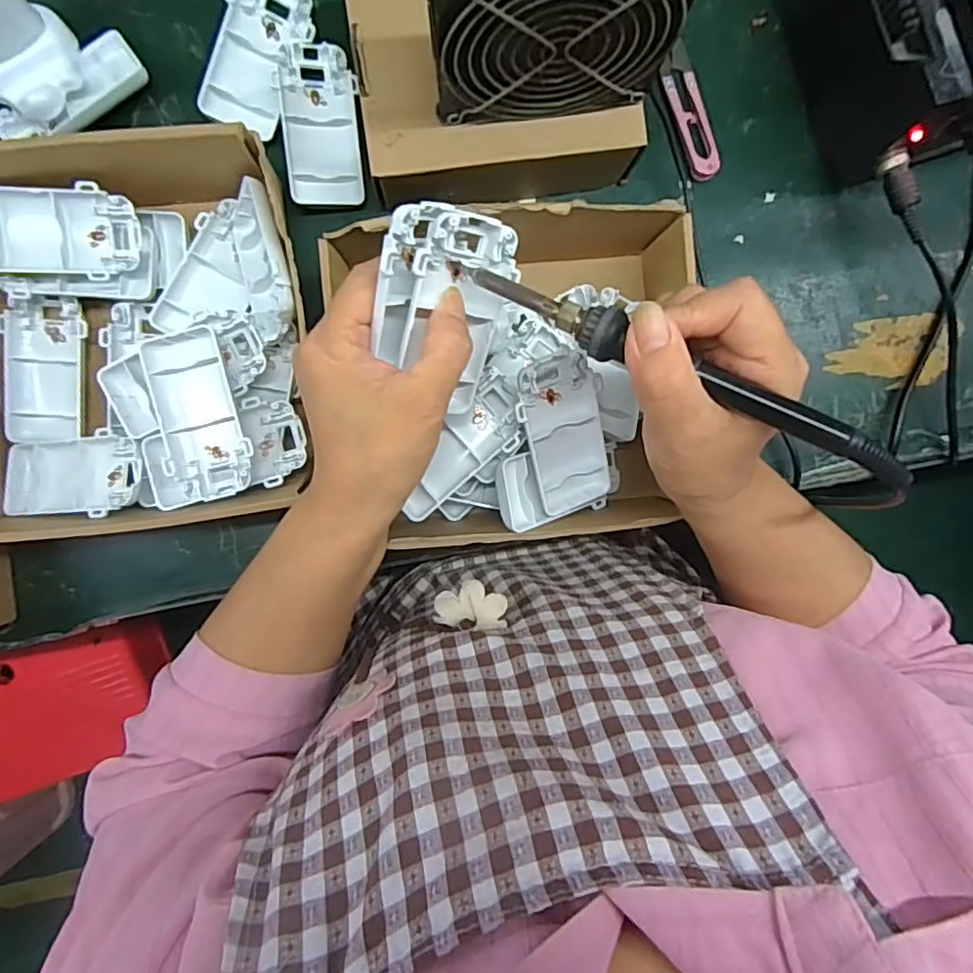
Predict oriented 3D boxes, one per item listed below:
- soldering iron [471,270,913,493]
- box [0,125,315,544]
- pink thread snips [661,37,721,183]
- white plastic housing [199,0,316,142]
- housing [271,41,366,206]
[{"bbox_3d":[0.082,-0.049,0.253,0.197,0.014,0.018,28,90,10],"label":"soldering iron"},{"bbox_3d":[-0.213,-0.088,0.353,0.206,0.062,0.222,-10,93,-4],"label":"box"},{"bbox_3d":[0.135,-0.250,0.400,0.025,0.009,0.091,-17,94,-3],"label":"pink thread snips"},{"bbox_3d":[-0.141,-0.270,0.373,0.050,0.013,0.093,15,91,-5],"label":"white plastic housing"},{"bbox_3d":[-0.104,-0.228,0.376,0.047,0.010,0.094,-8,93,-4],"label":"housing"}]

